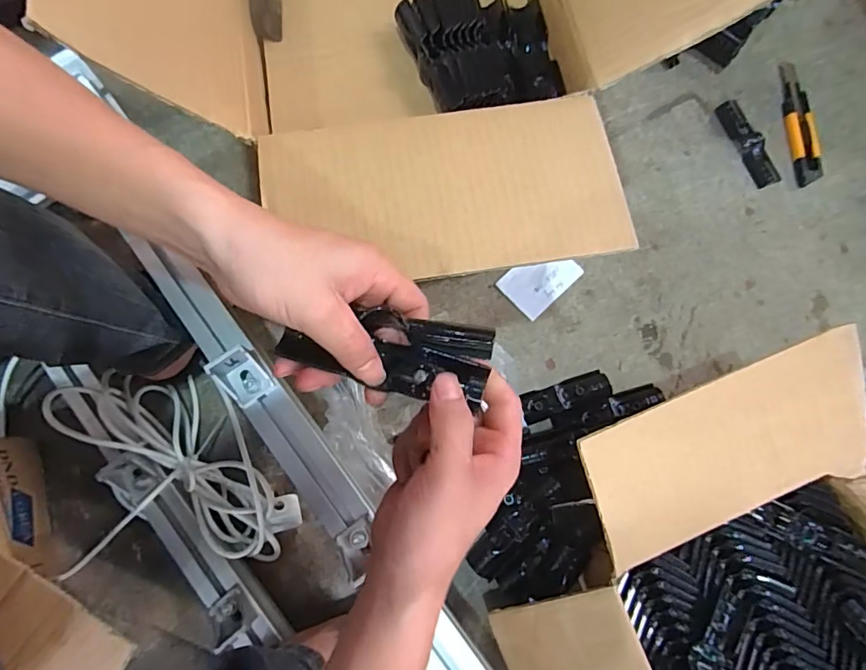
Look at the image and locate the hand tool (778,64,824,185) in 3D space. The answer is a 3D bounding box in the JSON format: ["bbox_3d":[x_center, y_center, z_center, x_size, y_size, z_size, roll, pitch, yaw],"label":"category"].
[{"bbox_3d":[0.509,-0.295,0.688,0.034,0.013,0.186,-1,76,0],"label":"hand tool"}]

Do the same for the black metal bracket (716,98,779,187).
[{"bbox_3d":[0.432,-0.263,0.677,0.034,0.009,0.130,-20,77,-4],"label":"black metal bracket"}]

